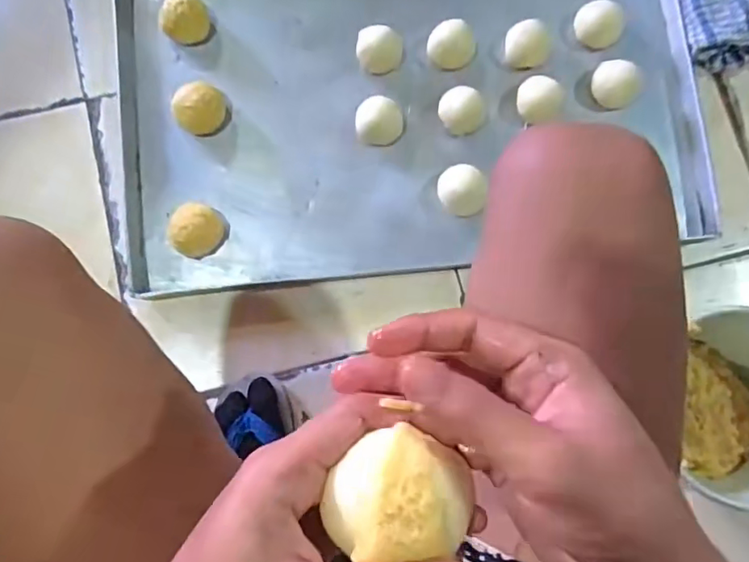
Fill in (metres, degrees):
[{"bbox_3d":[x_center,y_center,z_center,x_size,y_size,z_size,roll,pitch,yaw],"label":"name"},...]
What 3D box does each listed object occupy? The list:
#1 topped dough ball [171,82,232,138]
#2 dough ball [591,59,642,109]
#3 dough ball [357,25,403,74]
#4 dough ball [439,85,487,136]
[{"bbox_3d":[-0.216,-0.215,0.695,0.066,0.034,0.057,-33,82,-8],"label":"topped dough ball"},{"bbox_3d":[0.309,-0.252,0.708,0.059,0.034,0.051,41,80,5],"label":"dough ball"},{"bbox_3d":[0.007,-0.299,0.711,0.058,0.033,0.054,0,79,-2],"label":"dough ball"},{"bbox_3d":[0.110,-0.214,0.698,0.058,0.033,0.059,0,79,-2],"label":"dough ball"}]

